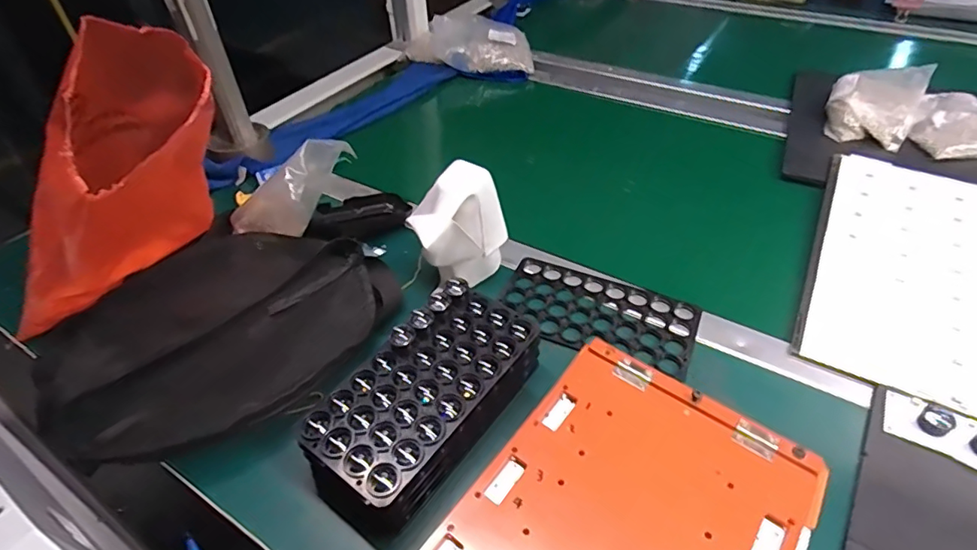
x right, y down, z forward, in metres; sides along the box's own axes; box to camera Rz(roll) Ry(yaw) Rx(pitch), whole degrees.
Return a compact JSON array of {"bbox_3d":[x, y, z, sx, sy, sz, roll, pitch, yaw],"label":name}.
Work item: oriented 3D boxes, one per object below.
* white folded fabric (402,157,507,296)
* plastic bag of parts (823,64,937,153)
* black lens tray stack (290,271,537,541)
[{"bbox_3d":[-0.034,-0.044,0.542,0.101,0.120,0.065,-31,50,-25],"label":"white folded fabric"},{"bbox_3d":[0.561,-0.255,0.760,0.112,0.052,0.167,26,52,27],"label":"plastic bag of parts"},{"bbox_3d":[-0.050,0.101,0.430,0.110,0.064,0.205,28,53,29],"label":"black lens tray stack"}]

